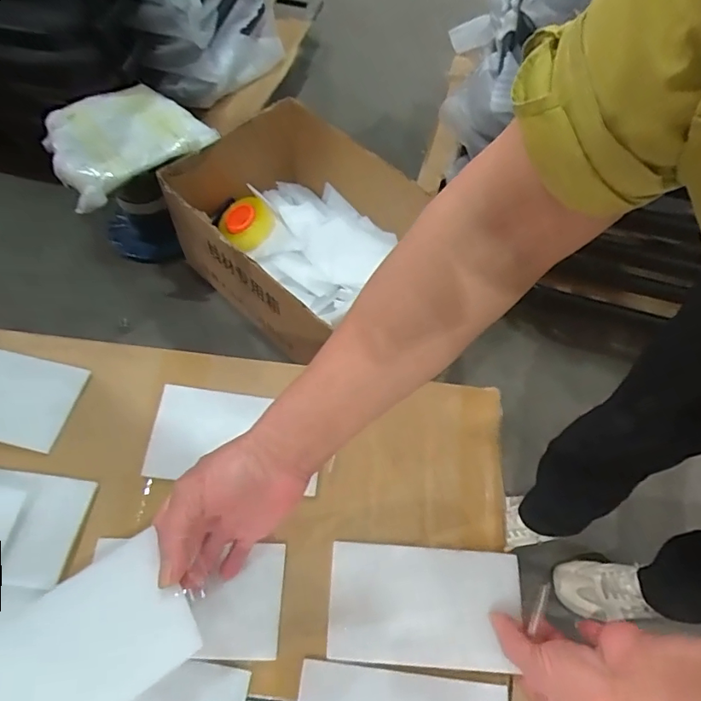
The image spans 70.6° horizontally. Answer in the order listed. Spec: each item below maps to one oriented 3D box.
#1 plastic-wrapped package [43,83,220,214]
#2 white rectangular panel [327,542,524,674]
[{"bbox_3d":[-0.461,-0.437,0.997,0.291,0.057,0.244,-36,69,-21],"label":"plastic-wrapped package"},{"bbox_3d":[0.056,0.189,0.371,0.140,0.012,0.080,5,61,-2],"label":"white rectangular panel"}]

